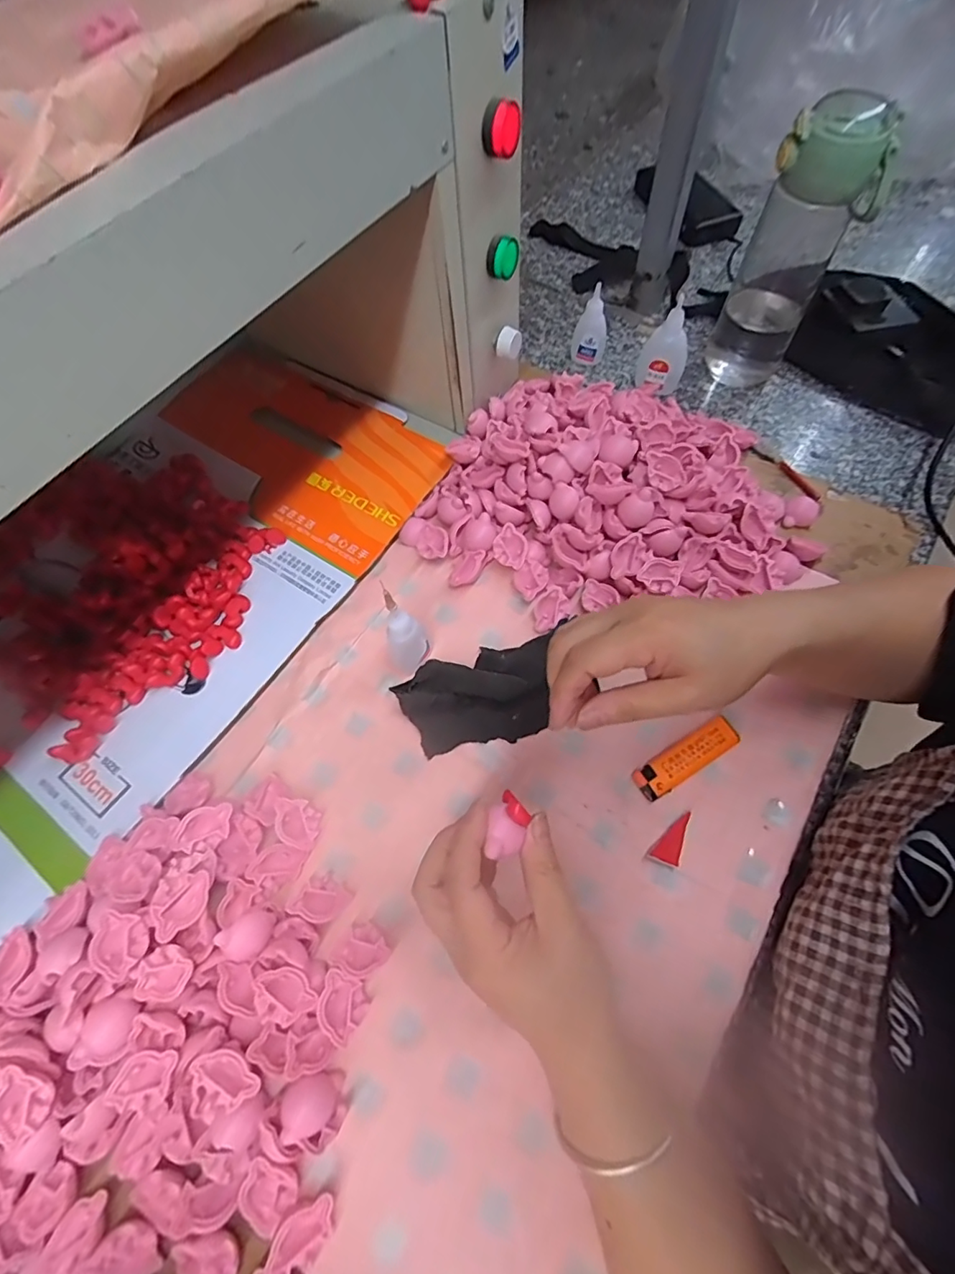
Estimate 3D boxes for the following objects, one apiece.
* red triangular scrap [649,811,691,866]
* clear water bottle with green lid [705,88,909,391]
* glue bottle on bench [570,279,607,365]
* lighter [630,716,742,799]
[{"bbox_3d":[0.132,0.135,0.360,0.018,0.006,0.035,19,68,11],"label":"red triangular scrap"},{"bbox_3d":[0.275,-0.329,0.466,0.086,0.217,0.080,27,70,14],"label":"clear water bottle with green lid"},{"bbox_3d":[0.118,-0.320,0.547,0.035,0.077,0.016,15,68,10],"label":"glue bottle on bench"},{"bbox_3d":[0.149,0.086,0.376,0.081,0.017,0.023,-30,68,-10],"label":"lighter"}]

